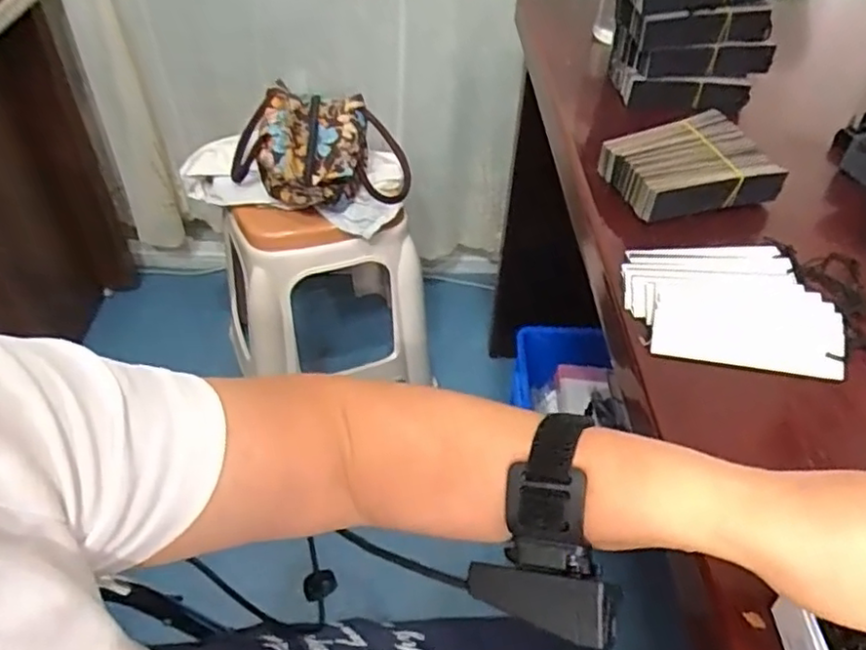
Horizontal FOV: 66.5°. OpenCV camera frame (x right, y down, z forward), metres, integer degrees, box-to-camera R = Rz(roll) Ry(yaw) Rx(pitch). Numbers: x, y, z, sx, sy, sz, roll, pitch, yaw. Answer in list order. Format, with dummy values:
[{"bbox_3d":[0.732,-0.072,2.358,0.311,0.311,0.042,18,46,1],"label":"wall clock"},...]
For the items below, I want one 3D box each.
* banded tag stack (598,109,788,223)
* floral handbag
[{"bbox_3d":[0.230,-0.143,0.594,0.131,0.038,0.097,-11,46,-13],"label":"banded tag stack"},{"bbox_3d":[-0.176,-0.262,1.033,0.273,0.130,0.183,0,44,-2],"label":"floral handbag"}]

